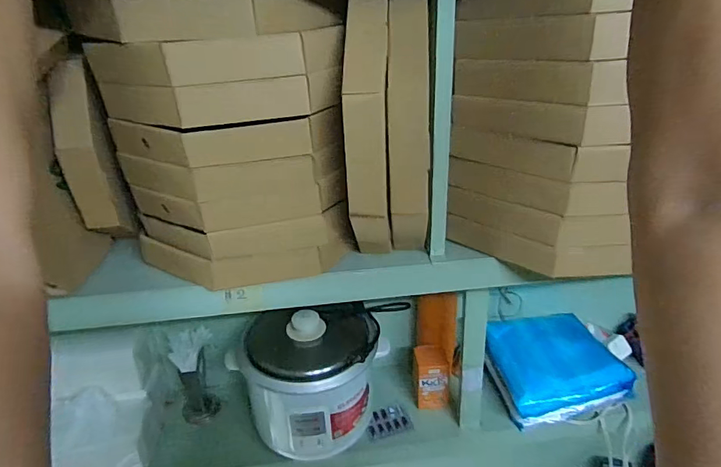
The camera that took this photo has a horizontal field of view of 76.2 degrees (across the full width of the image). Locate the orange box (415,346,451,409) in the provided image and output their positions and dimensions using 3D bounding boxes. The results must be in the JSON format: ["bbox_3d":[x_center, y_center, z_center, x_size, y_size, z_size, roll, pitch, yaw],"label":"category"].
[{"bbox_3d":[0.141,0.283,0.905,0.069,0.107,0.056,-1,25,2],"label":"orange box"}]

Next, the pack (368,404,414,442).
[{"bbox_3d":[0.054,0.367,0.895,0.086,0.008,0.053,-9,51,-16],"label":"pack"}]

